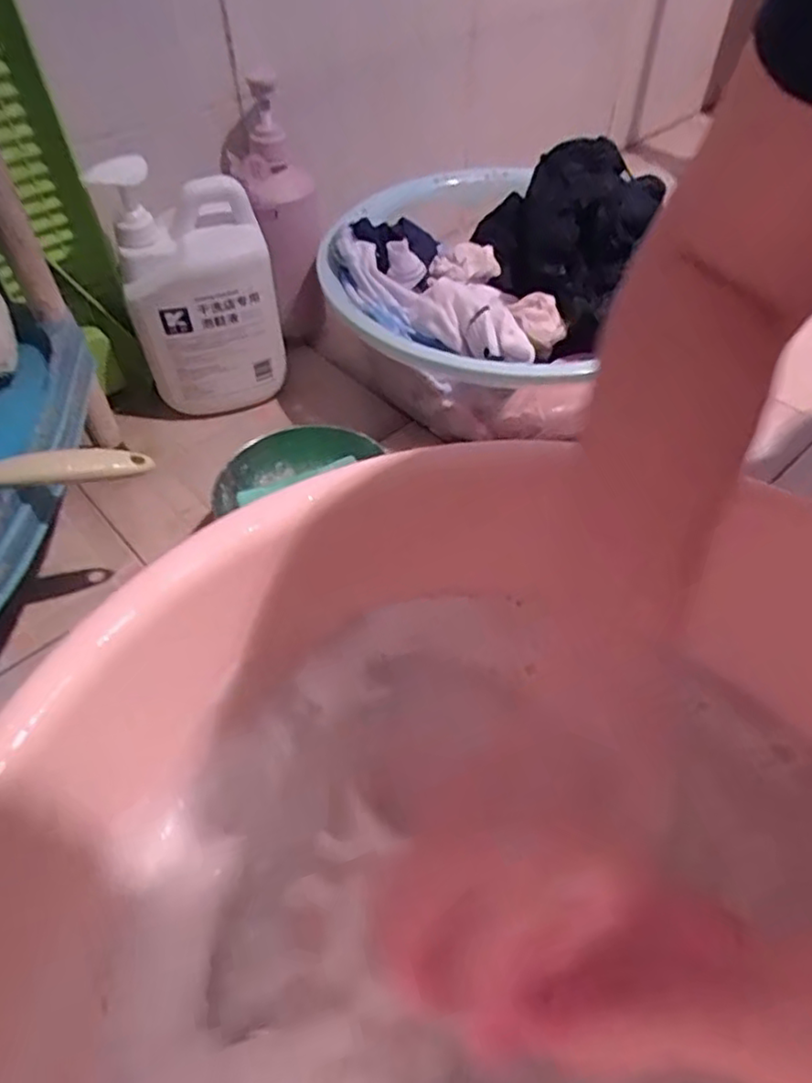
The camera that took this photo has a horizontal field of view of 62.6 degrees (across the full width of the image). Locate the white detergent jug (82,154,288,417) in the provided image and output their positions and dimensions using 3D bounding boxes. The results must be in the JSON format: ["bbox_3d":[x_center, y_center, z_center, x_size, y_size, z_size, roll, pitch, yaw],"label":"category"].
[{"bbox_3d":[-0.193,-0.235,0.648,0.140,0.236,0.083,-18,53,-14],"label":"white detergent jug"}]

